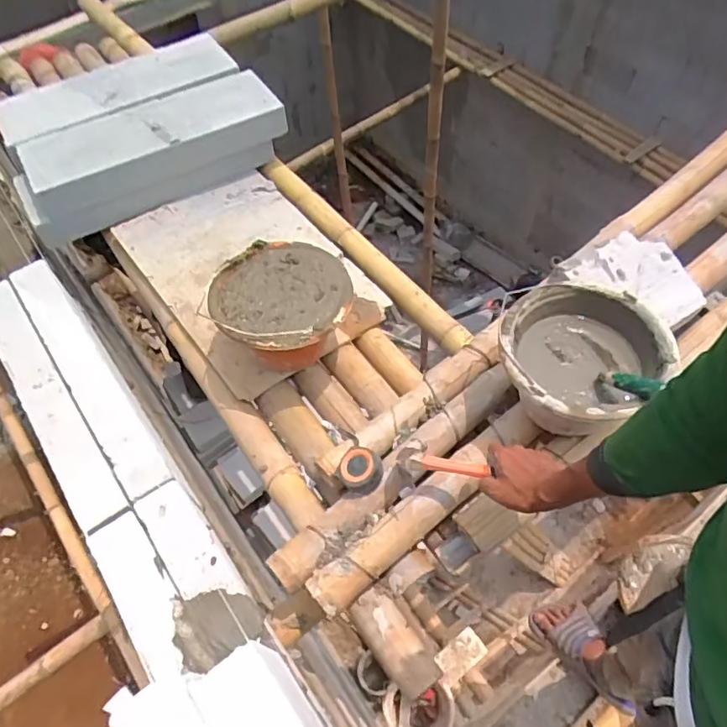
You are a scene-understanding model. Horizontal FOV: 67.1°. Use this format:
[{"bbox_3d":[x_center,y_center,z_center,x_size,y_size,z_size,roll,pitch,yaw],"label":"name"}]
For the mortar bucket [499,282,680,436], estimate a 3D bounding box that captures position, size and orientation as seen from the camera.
[{"bbox_3d":[0.348,0.000,0.907,0.238,0.172,0.258,-1,58,1],"label":"mortar bucket"}]

